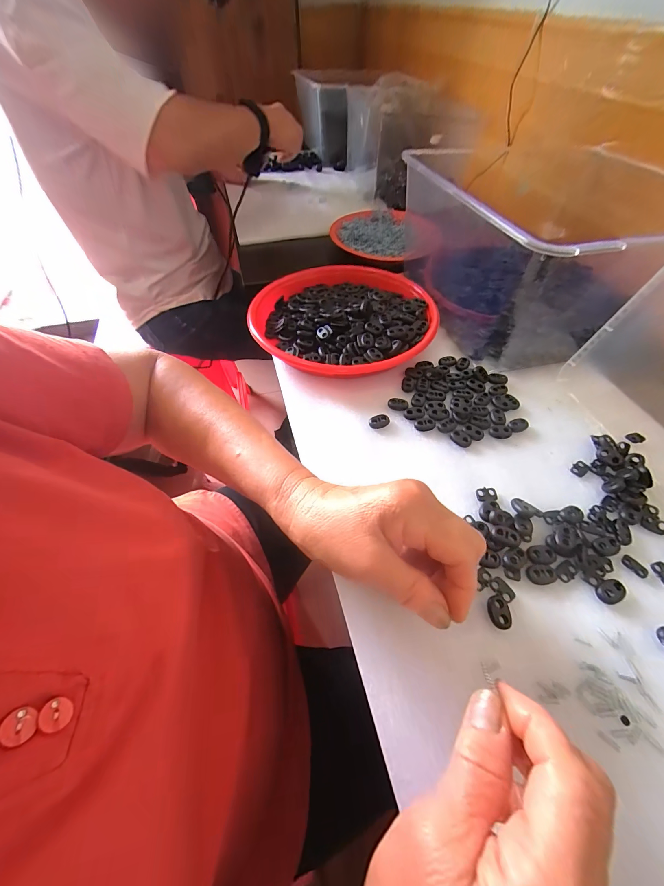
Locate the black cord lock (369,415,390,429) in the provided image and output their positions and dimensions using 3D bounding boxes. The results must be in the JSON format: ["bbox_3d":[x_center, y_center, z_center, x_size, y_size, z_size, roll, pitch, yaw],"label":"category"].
[{"bbox_3d":[0.049,-0.022,0.335,0.021,0.006,0.015,-7,57,-3],"label":"black cord lock"}]

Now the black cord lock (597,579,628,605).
[{"bbox_3d":[0.210,0.111,0.242,0.022,0.005,0.015,-17,58,-9],"label":"black cord lock"}]

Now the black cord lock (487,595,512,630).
[{"bbox_3d":[0.123,0.122,0.234,0.015,0.007,0.022,-9,57,-4],"label":"black cord lock"}]

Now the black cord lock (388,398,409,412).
[{"bbox_3d":[0.071,-0.041,0.347,0.021,0.004,0.014,7,57,6],"label":"black cord lock"}]

